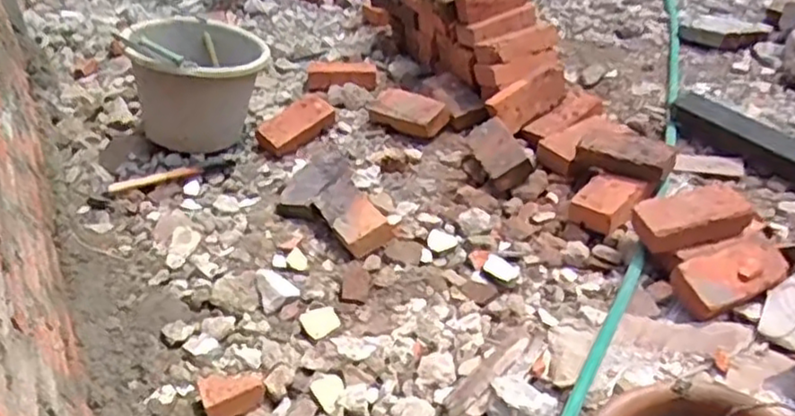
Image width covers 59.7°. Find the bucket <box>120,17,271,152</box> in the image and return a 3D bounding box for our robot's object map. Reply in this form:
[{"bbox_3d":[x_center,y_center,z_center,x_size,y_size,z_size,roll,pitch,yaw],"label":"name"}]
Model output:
[{"bbox_3d":[-0.420,-0.243,1.406,0.248,0.241,0.255,18,31,-11],"label":"bucket"}]

